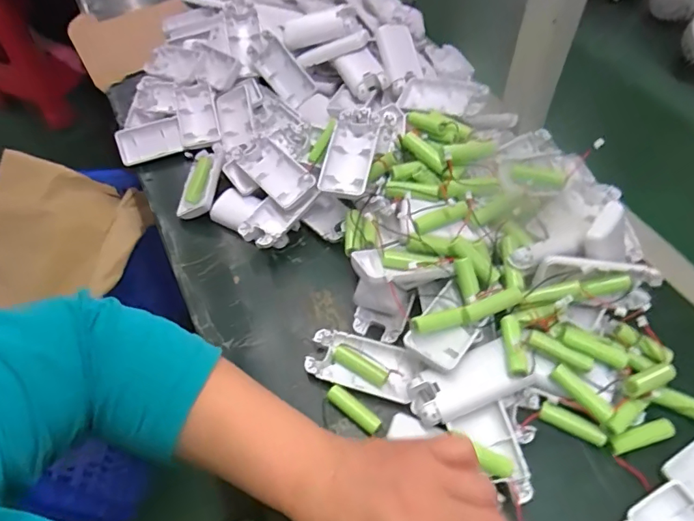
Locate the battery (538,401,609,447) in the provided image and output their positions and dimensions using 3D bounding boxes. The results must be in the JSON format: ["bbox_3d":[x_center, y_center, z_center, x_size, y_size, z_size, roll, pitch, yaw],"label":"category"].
[{"bbox_3d":[0.175,0.127,0.370,0.050,0.012,0.012,23,60,18],"label":"battery"}]

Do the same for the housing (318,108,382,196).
[{"bbox_3d":[0.005,-0.103,0.454,0.043,0.021,0.094,12,69,12],"label":"housing"}]

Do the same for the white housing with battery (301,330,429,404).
[{"bbox_3d":[0.015,0.090,0.405,0.094,0.016,0.044,14,57,13],"label":"white housing with battery"}]

